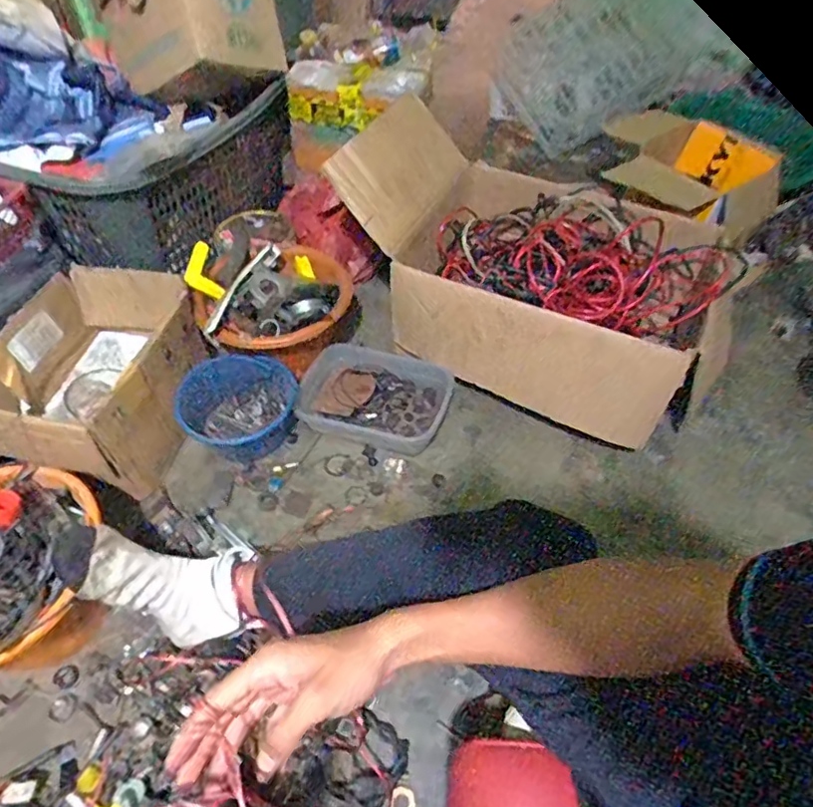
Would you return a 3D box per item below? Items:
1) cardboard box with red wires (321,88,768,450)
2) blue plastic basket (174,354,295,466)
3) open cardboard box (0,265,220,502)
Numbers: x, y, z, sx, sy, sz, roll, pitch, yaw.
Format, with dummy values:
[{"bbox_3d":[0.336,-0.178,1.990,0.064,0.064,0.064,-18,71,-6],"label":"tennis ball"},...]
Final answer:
[{"bbox_3d":[0.227,-0.239,1.032,0.645,0.338,0.390,20,54,15],"label":"cardboard box with red wires"},{"bbox_3d":[-0.276,0.007,0.954,0.174,0.099,0.168,17,53,13],"label":"blue plastic basket"},{"bbox_3d":[-0.476,-0.031,0.893,0.245,0.182,0.321,9,51,6],"label":"open cardboard box"}]

